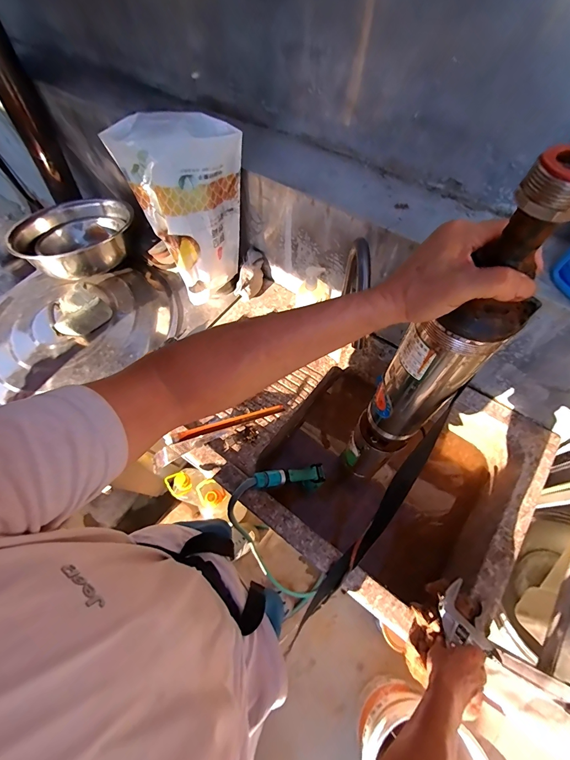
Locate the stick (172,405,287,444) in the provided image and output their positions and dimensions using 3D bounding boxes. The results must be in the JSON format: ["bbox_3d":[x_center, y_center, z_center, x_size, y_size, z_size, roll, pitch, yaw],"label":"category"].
[{"bbox_3d":[-0.128,0.101,0.769,0.269,0.017,0.021,-14,63,-21],"label":"stick"}]

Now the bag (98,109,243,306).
[{"bbox_3d":[-0.207,-0.388,0.735,0.205,0.352,0.151,-39,69,-16],"label":"bag"}]

